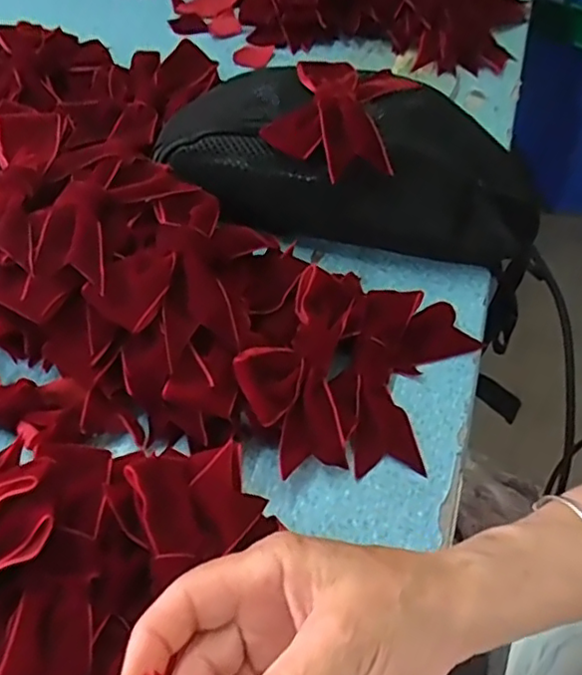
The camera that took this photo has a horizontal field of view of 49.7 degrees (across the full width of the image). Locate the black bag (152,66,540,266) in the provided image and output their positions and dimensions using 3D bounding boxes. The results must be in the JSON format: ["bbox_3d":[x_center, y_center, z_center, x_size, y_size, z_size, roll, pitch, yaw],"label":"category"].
[{"bbox_3d":[0.050,-0.137,0.453,0.267,0.078,0.118,14,56,8],"label":"black bag"}]

